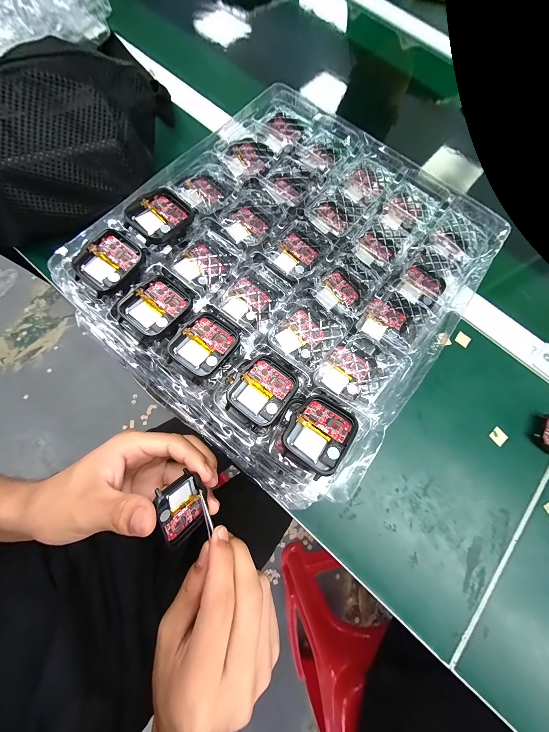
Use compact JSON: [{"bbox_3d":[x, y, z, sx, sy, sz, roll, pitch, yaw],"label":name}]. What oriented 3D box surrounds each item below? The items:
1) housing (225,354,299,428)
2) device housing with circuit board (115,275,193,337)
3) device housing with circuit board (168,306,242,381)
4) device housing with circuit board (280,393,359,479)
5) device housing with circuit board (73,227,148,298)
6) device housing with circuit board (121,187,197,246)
[{"bbox_3d":[-0.007,0.016,0.162,0.038,0.010,0.045,35,77,7],"label":"housing"},{"bbox_3d":[-0.085,-0.044,0.169,0.038,0.007,0.044,44,77,7],"label":"device housing with circuit board"},{"bbox_3d":[-0.049,-0.017,0.166,0.038,0.007,0.048,38,78,8],"label":"device housing with circuit board"},{"bbox_3d":[0.029,0.042,0.149,0.036,0.005,0.045,31,65,18],"label":"device housing with circuit board"},{"bbox_3d":[-0.121,-0.077,0.172,0.037,0.010,0.045,36,76,6],"label":"device housing with circuit board"},{"bbox_3d":[-0.089,-0.118,0.187,0.048,0.012,0.039,-43,82,-12],"label":"device housing with circuit board"}]

